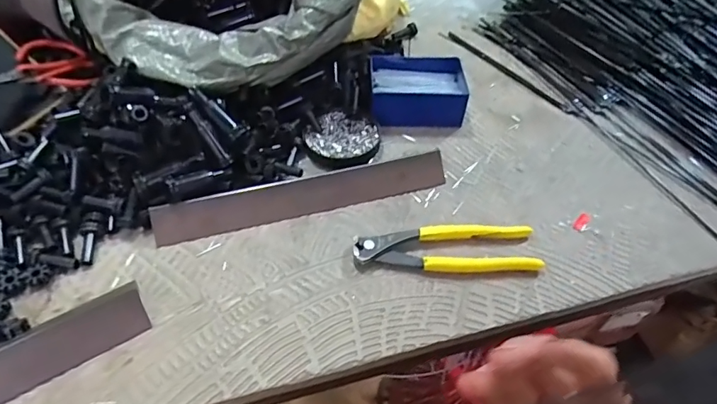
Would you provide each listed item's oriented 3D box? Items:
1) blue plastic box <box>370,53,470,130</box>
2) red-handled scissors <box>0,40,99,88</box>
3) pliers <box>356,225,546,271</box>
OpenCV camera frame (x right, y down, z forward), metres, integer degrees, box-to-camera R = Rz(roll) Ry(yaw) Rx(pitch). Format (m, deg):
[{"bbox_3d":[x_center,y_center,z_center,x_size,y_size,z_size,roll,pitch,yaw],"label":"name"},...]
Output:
[{"bbox_3d":[0.068,-0.130,0.558,0.109,0.044,0.084,0,47,-1],"label":"blue plastic box"},{"bbox_3d":[-0.334,-0.136,0.474,0.119,0.018,0.078,-9,53,-35],"label":"red-handled scissors"},{"bbox_3d":[0.078,0.041,0.420,0.160,0.017,0.044,-2,47,-3],"label":"pliers"}]

